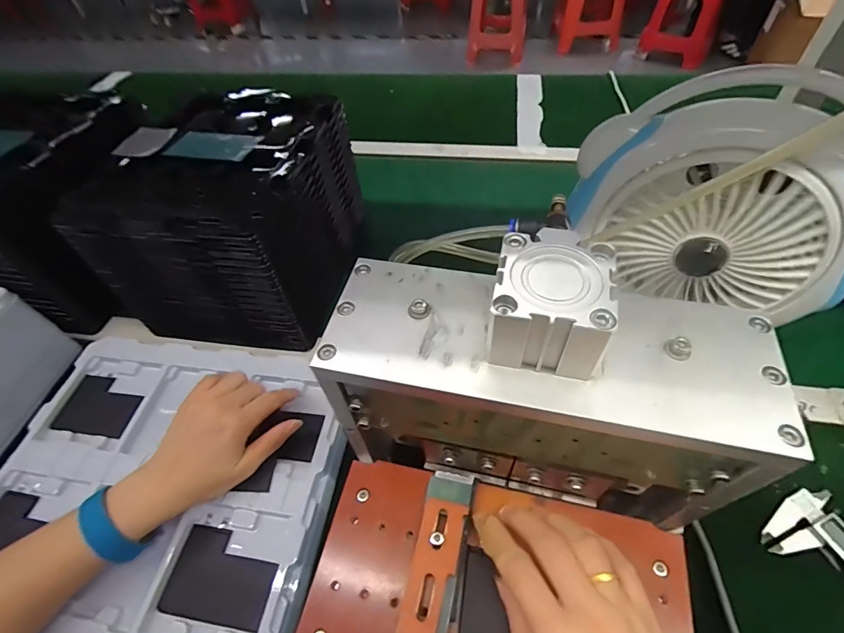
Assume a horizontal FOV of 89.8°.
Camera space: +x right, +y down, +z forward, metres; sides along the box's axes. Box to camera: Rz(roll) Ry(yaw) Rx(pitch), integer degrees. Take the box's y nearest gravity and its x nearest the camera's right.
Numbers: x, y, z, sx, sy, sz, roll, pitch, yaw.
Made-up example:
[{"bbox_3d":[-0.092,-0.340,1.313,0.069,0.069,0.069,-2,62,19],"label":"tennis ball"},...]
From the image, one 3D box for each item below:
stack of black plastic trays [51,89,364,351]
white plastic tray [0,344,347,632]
[{"bbox_3d":[-0.232,-0.137,0.544,0.257,0.192,0.272,4,53,7],"label":"stack of black plastic trays"},{"bbox_3d":[-0.248,0.156,0.403,0.334,0.033,0.268,7,54,10],"label":"white plastic tray"}]

